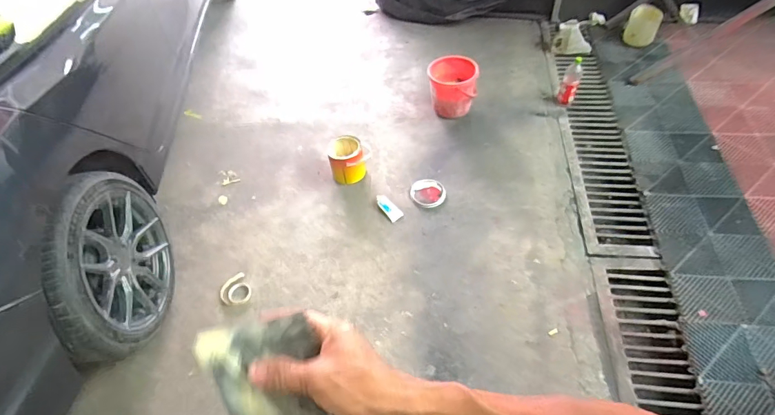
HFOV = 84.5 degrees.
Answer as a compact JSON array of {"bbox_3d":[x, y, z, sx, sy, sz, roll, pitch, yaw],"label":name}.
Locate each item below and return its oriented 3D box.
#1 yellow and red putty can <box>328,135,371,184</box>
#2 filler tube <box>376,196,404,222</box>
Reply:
[{"bbox_3d":[-0.170,-0.217,1.945,0.183,0.139,0.179,-2,52,3],"label":"yellow and red putty can"},{"bbox_3d":[0.008,-0.003,1.871,0.063,0.025,0.146,-29,56,-17],"label":"filler tube"}]

